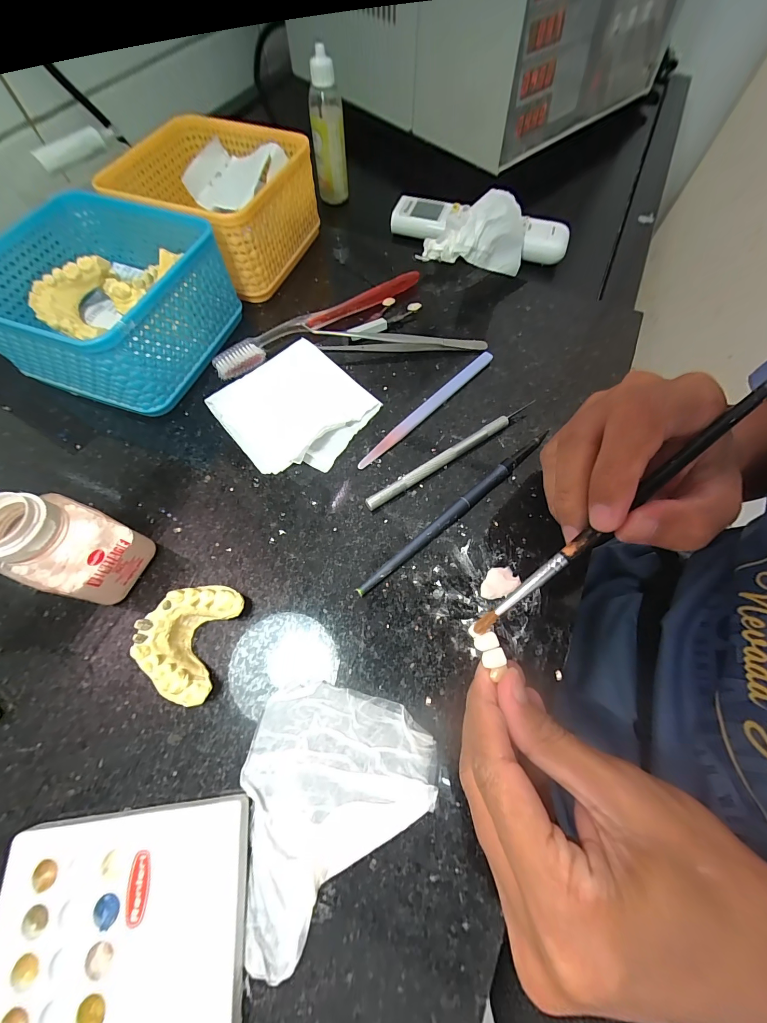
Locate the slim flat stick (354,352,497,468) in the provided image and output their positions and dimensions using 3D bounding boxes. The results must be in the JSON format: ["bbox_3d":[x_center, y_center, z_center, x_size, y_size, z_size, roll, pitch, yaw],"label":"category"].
[{"bbox_3d":[0.033,-0.076,0.250,0.011,0.005,0.137,42,72,16],"label":"slim flat stick"}]

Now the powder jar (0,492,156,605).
[{"bbox_3d":[-0.153,0.018,0.172,0.032,0.069,0.041,21,67,9],"label":"powder jar"}]

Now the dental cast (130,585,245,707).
[{"bbox_3d":[-0.099,0.064,0.175,0.037,0.026,0.054,13,66,5],"label":"dental cast"}]

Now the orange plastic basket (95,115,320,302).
[{"bbox_3d":[-0.138,-0.259,0.298,0.131,0.068,0.131,20,67,8],"label":"orange plastic basket"}]

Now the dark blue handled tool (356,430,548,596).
[{"bbox_3d":[0.047,-0.002,0.215,0.159,0.009,0.009,-38,71,-16],"label":"dark blue handled tool"}]

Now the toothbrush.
[{"bbox_3d":[-0.049,-0.155,0.278,0.184,0.015,0.019,-32,70,-14],"label":"toothbrush"}]

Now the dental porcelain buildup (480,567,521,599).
[{"bbox_3d":[0.066,0.041,0.198,0.023,0.004,0.016,-30,70,-13],"label":"dental porcelain buildup"}]

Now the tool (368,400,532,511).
[{"bbox_3d":[0.045,-0.039,0.231,0.134,0.009,0.010,-32,70,-14],"label":"tool"}]

